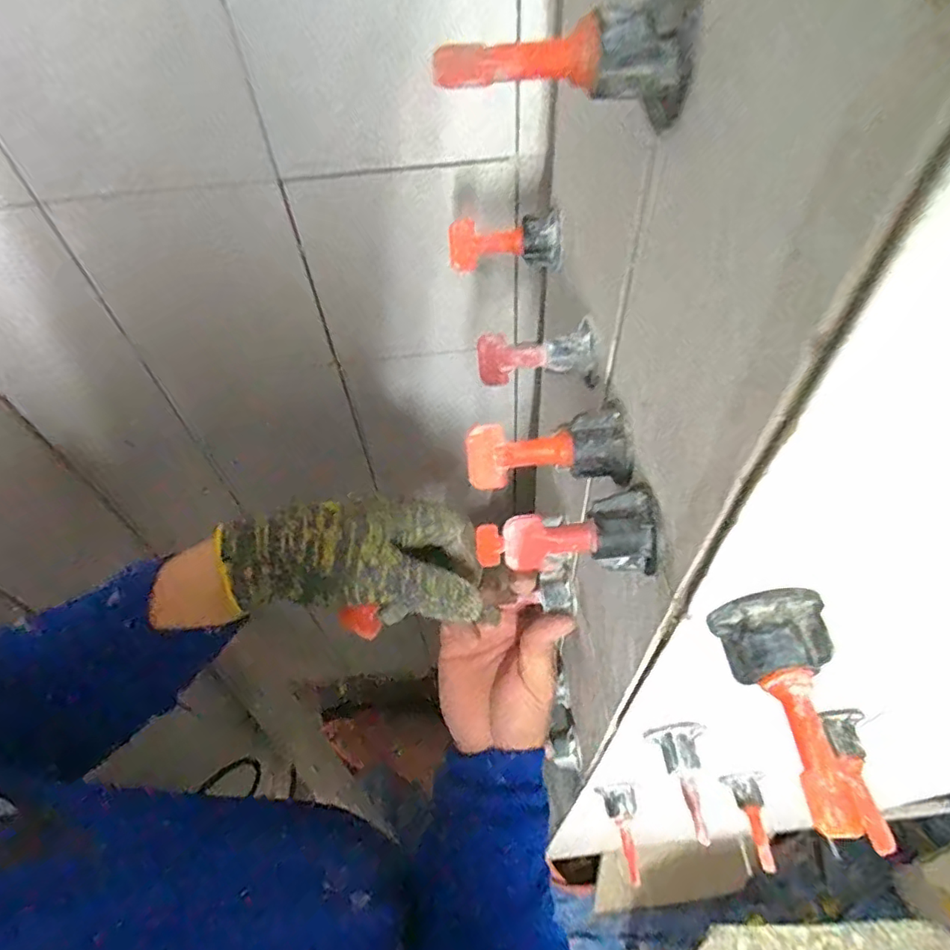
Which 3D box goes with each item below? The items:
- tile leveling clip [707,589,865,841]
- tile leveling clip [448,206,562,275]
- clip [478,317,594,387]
[{"bbox_3d":[0.086,0.063,0.153,0.026,0.025,0.057,-2,53,1],"label":"tile leveling clip"},{"bbox_3d":[0.016,-0.124,0.306,0.059,0.025,0.019,-3,53,1],"label":"tile leveling clip"},{"bbox_3d":[0.026,-0.051,0.247,0.049,0.018,0.023,-3,53,1],"label":"clip"}]

